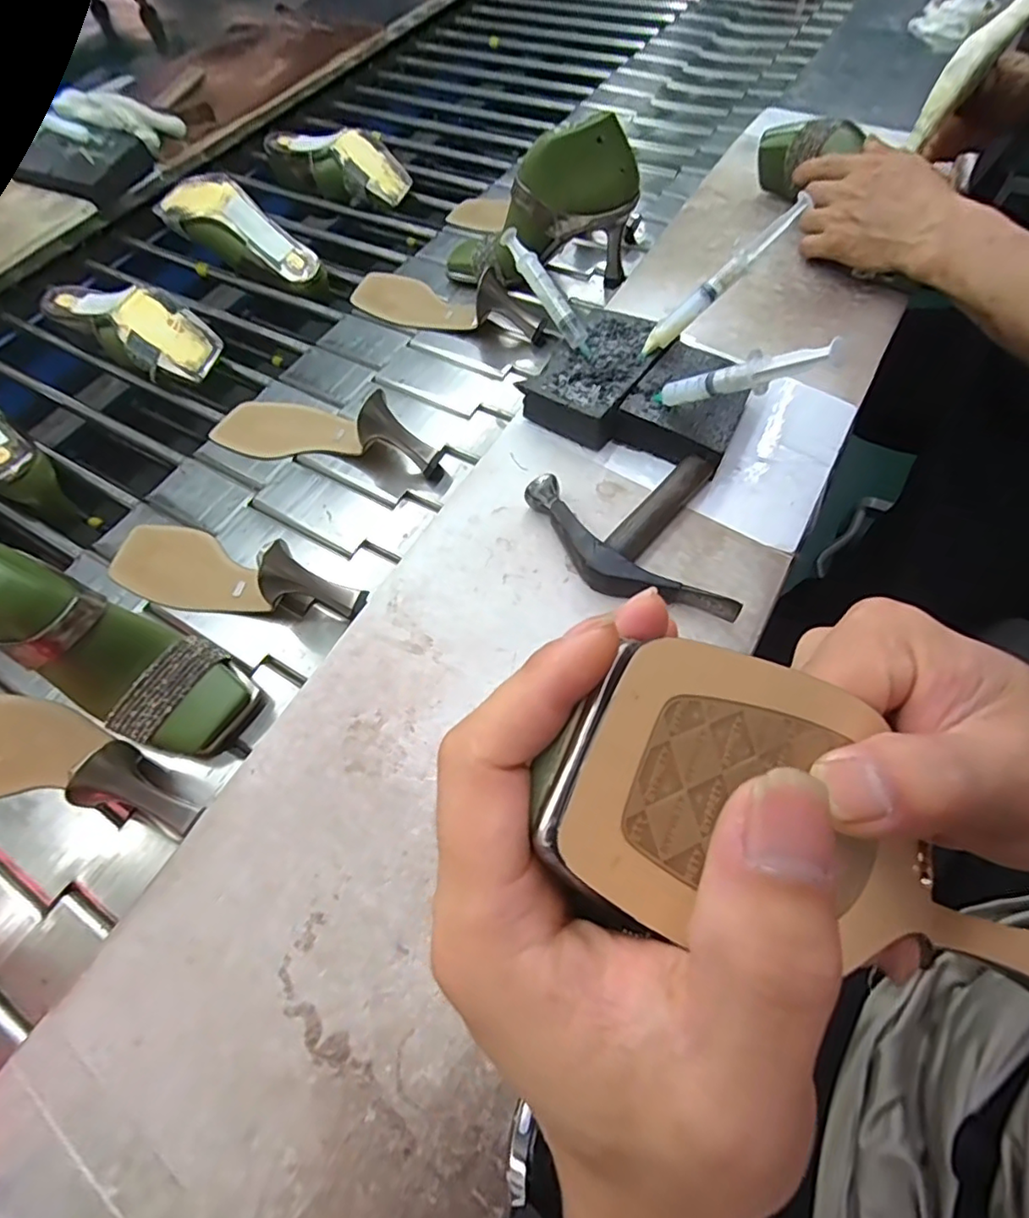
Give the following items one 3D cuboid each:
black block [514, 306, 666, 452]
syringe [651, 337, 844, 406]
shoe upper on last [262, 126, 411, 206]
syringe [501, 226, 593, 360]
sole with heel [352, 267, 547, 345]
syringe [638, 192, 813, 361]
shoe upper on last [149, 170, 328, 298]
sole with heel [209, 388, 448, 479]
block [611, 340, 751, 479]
[{"bbox_3d":[0.071,-0.197,0.493,0.078,0.039,0.124,30,66,19],"label":"black block"},{"bbox_3d":[0.150,-0.155,0.392,0.015,0.022,0.147,-43,26,-19],"label":"syringe"},{"bbox_3d":[-0.242,-0.620,0.810,0.218,0.065,0.095,36,68,24],"label":"shoe upper on last"},{"bbox_3d":[0.029,-0.263,0.485,0.013,0.019,0.121,-34,89,-14],"label":"syringe"},{"bbox_3d":[-0.082,-0.343,0.642,0.243,0.060,0.068,28,65,20],"label":"sole with heel"},{"bbox_3d":[0.159,-0.255,0.451,0.151,0.016,0.017,-41,60,18],"label":"syringe"},{"bbox_3d":[-0.326,-0.453,0.705,0.226,0.077,0.071,30,65,-4],"label":"shoe upper on last"},{"bbox_3d":[-0.182,-0.183,0.553,0.234,0.061,0.067,9,60,11],"label":"sole with heel"},{"bbox_3d":[0.143,-0.162,0.468,0.087,0.039,0.102,31,67,20],"label":"block"}]

